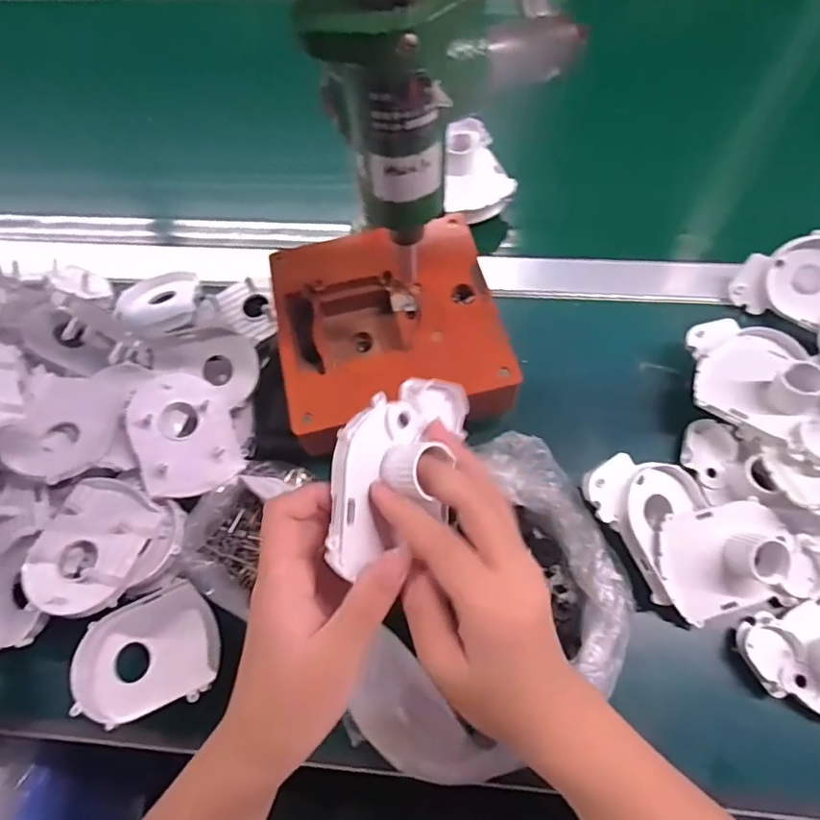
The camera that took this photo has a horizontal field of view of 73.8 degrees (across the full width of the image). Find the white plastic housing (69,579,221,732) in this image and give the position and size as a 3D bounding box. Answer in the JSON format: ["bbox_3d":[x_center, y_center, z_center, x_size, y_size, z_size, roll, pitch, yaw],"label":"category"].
[{"bbox_3d":[-0.165,0.154,0.342,0.085,0.012,0.071,-29,67,-10],"label":"white plastic housing"}]

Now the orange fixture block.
[{"bbox_3d":[-0.015,-0.054,0.393,0.150,0.045,0.165,-14,65,-4],"label":"orange fixture block"}]

